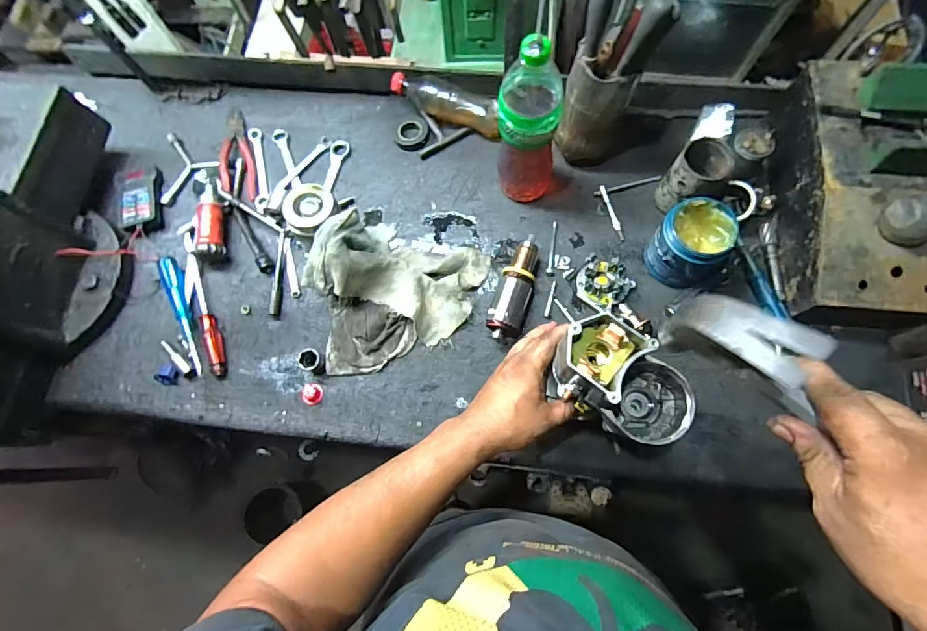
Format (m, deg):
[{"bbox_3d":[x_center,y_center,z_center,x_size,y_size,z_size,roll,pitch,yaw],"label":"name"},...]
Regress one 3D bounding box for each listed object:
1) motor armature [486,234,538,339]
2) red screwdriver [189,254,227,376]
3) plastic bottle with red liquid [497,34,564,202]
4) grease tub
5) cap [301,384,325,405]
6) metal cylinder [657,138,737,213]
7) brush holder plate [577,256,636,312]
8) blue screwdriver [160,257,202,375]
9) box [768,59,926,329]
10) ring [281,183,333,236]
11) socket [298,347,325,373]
[{"bbox_3d":[0.074,-0.041,0.663,0.050,0.039,0.154,14,75,6],"label":"motor armature"},{"bbox_3d":[-0.391,-0.002,0.697,0.022,0.021,0.191,-19,74,-3],"label":"red screwdriver"},{"bbox_3d":[0.086,-0.240,0.604,0.079,0.277,0.063,7,74,4],"label":"plastic bottle with red liquid"},{"bbox_3d":[0.314,-0.096,0.631,0.095,0.087,0.097,-1,74,2],"label":"grease tub"},{"bbox_3d":[-0.221,0.113,0.665,0.032,0.010,0.030,-1,74,2],"label":"cap"},{"bbox_3d":[0.329,-0.196,0.662,0.081,0.099,0.070,-42,77,-9],"label":"metal cylinder"},{"bbox_3d":[0.203,-0.048,0.662,0.071,0.035,0.065,-1,74,2],"label":"brush holder plate"},{"bbox_3d":[-0.420,-0.002,0.687,0.020,0.024,0.188,-23,74,-4],"label":"blue screwdriver"},{"bbox_3d":[0.547,-0.171,0.613,0.182,0.133,0.341,4,74,3],"label":"box"},{"bbox_3d":[-0.213,-0.145,0.630,0.071,0.031,0.072,18,75,7],"label":"ring"},{"bbox_3d":[-0.219,0.065,0.664,0.035,0.037,0.031,31,77,10],"label":"socket"}]

